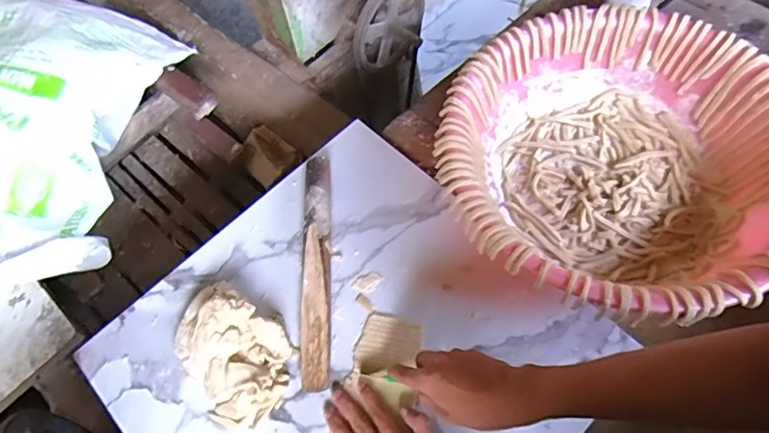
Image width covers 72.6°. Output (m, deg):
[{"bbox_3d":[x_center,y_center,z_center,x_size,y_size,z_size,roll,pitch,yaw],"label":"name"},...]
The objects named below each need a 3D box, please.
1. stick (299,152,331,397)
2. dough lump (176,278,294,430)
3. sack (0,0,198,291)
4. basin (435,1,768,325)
[{"bbox_3d":[-0.086,0.062,0.664,0.037,0.034,0.301,-3,62,1],"label":"stick"},{"bbox_3d":[-0.184,0.159,0.618,0.160,0.052,0.124,35,69,19],"label":"dough lump"},{"bbox_3d":[-0.677,-0.153,0.981,0.421,0.208,0.671,3,62,5],"label":"sack"},{"bbox_3d":[0.283,-0.066,0.657,0.408,0.117,0.399,-1,62,2],"label":"basin"}]

